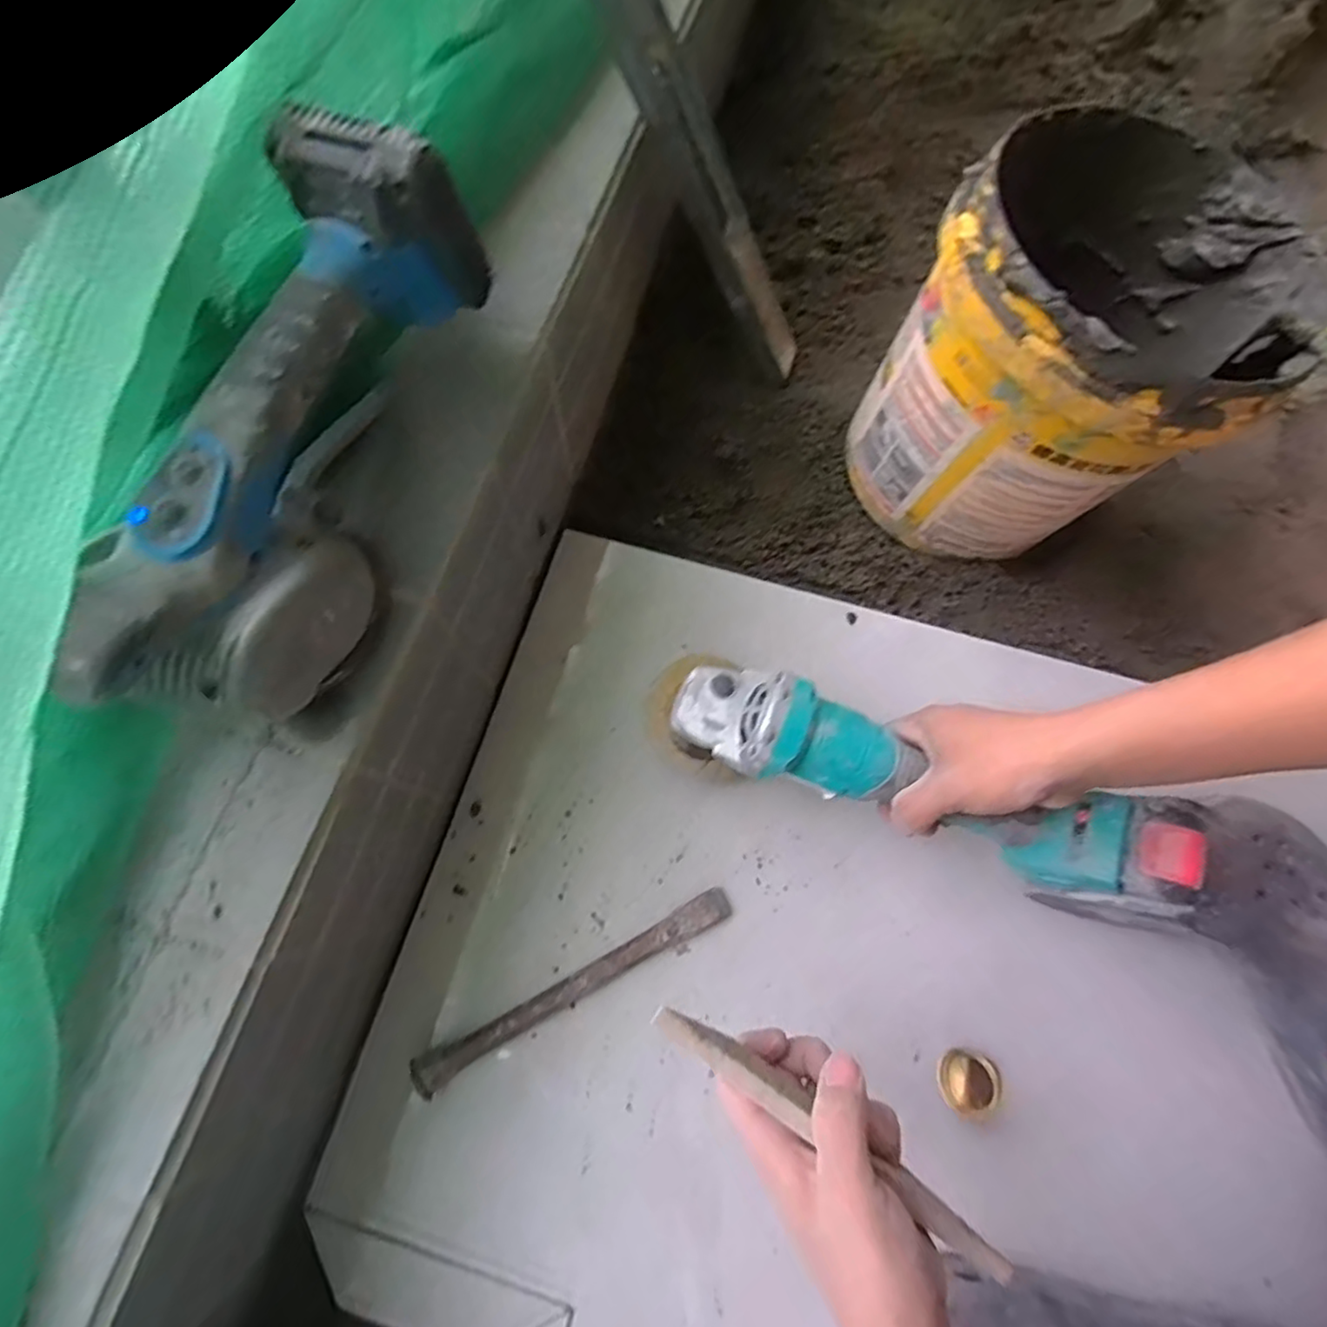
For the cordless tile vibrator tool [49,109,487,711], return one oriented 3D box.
[{"bbox_3d":[-0.174,-0.108,0.315,0.076,0.115,0.287,14,73,4],"label":"cordless tile vibrator tool"}]

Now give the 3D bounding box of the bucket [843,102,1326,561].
[{"bbox_3d":[0.300,-0.234,0.507,0.225,0.252,0.236,0,72,0],"label":"bucket"}]

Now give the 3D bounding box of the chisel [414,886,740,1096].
[{"bbox_3d":[-0.061,0.234,0.469,0.245,0.020,0.023,-28,75,-8],"label":"chisel"}]

